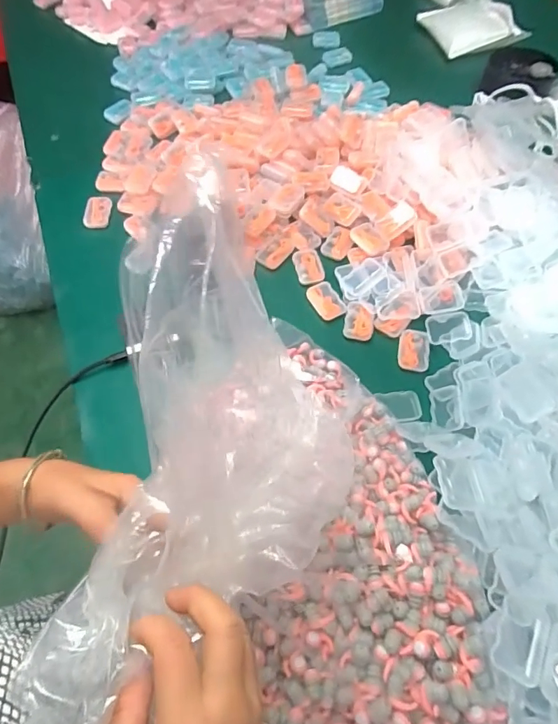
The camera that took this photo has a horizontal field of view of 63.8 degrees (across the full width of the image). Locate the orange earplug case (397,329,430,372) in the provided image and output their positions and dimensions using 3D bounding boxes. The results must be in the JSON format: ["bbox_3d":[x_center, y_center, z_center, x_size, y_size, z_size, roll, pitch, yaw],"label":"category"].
[{"bbox_3d":[0.171,-0.015,0.569,0.037,0.012,0.055,8,61,6],"label":"orange earplug case"}]

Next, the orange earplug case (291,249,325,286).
[{"bbox_3d":[0.043,-0.135,0.635,0.039,0.011,0.057,-14,61,-7],"label":"orange earplug case"}]

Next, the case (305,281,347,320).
[{"bbox_3d":[0.063,-0.083,0.606,0.037,0.012,0.055,-26,63,-13],"label":"case"}]

